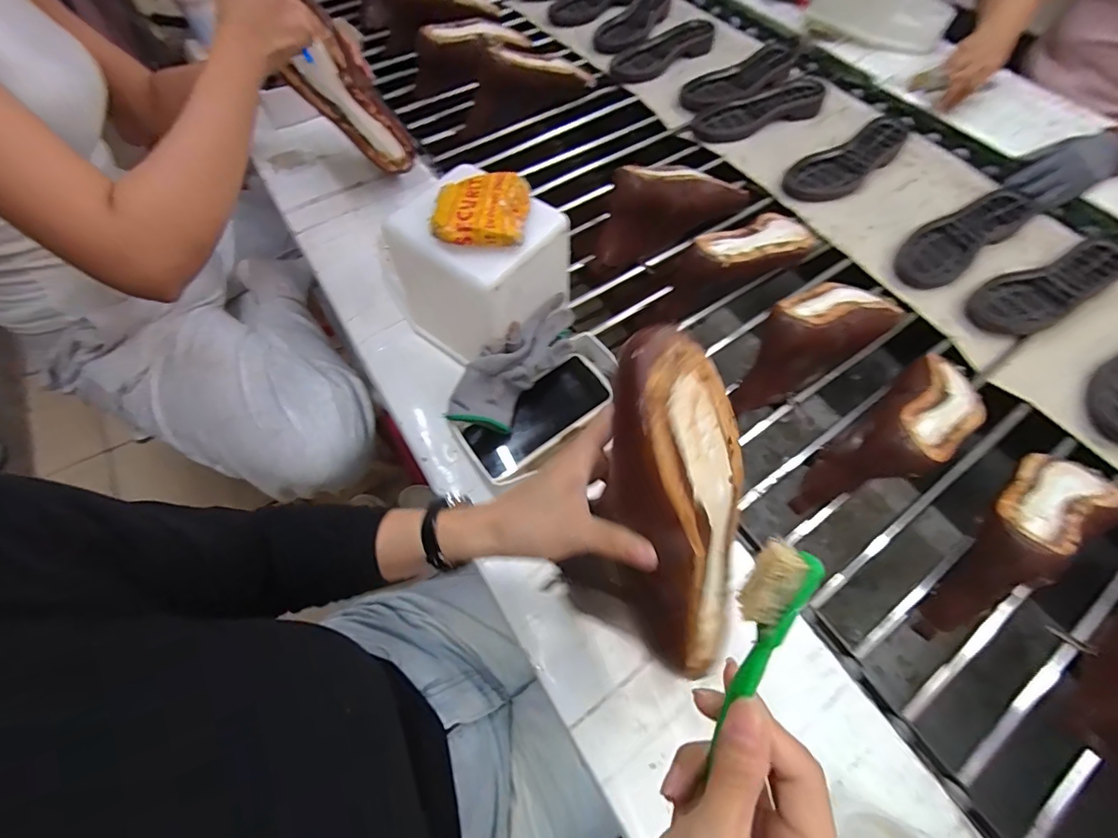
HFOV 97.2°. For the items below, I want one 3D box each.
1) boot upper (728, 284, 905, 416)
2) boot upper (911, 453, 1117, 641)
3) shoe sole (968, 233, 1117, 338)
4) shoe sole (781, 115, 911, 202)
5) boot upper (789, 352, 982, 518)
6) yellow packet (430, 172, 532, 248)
[{"bbox_3d":[0.305,-0.100,0.602,0.234,0.114,0.081,-31,66,-16],"label":"boot upper"},{"bbox_3d":[0.469,0.101,0.490,0.279,0.128,0.090,-25,64,-14],"label":"boot upper"},{"bbox_3d":[0.702,-0.192,0.696,0.265,0.020,0.088,-23,64,-13],"label":"shoe sole"},{"bbox_3d":[0.496,-0.442,0.836,0.283,0.029,0.095,-30,66,-16],"label":"shoe sole"},{"bbox_3d":[0.383,0.010,0.543,0.272,0.125,0.085,-35,67,-18],"label":"boot upper"},{"bbox_3d":[-0.073,-0.198,0.467,0.084,0.020,0.082,2,61,0],"label":"yellow packet"}]

